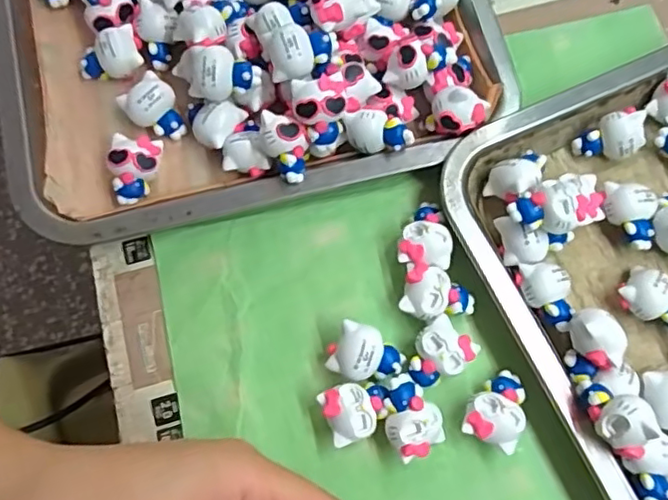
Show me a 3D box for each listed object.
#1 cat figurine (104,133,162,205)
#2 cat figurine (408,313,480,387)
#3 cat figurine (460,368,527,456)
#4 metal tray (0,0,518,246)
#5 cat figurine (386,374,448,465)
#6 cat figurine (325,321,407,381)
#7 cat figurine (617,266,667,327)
[{"bbox_3d":[-0.101,-0.040,0.308,0.023,0.023,0.032,7,73,2],"label":"cat figurine"},{"bbox_3d":[0.048,0.049,0.280,0.025,0.018,0.031,43,77,12],"label":"cat figurine"},{"bbox_3d":[0.073,0.071,0.274,0.025,0.020,0.033,26,74,8],"label":"cat figurine"},{"bbox_3d":[-0.063,-0.170,0.328,0.255,0.043,0.302,-15,77,-1],"label":"metal tray"},{"bbox_3d":[0.033,0.075,0.271,0.024,0.021,0.033,-33,76,-10],"label":"cat figurine"},{"bbox_3d":[0.015,0.049,0.279,0.033,0.023,0.024,25,74,7],"label":"cat figurine"},{"bbox_3d":[0.152,0.026,0.285,0.037,0.021,0.021,35,76,10],"label":"cat figurine"}]

